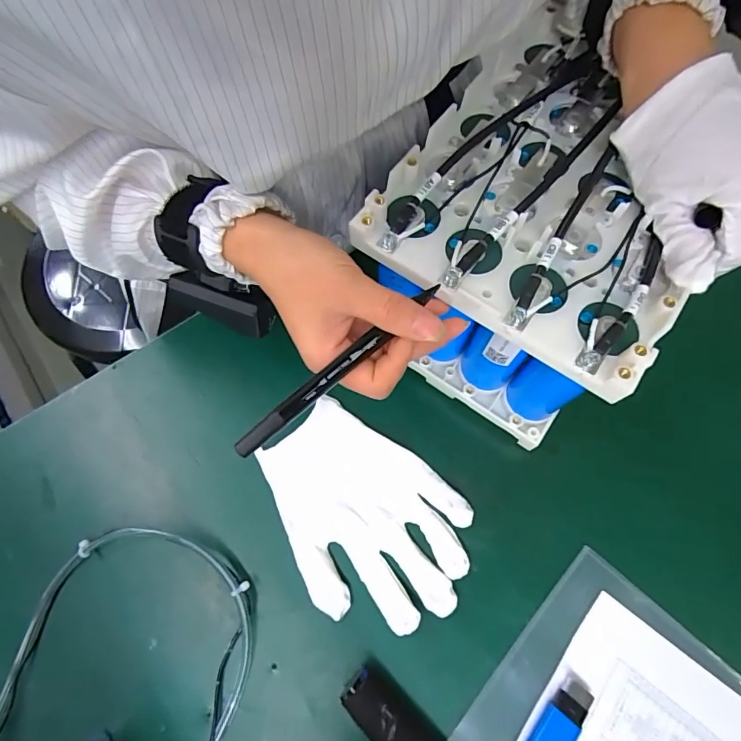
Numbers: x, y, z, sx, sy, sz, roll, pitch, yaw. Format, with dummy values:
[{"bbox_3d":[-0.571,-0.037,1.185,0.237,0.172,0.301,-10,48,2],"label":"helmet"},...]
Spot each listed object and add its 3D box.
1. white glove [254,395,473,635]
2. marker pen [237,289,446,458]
[{"bbox_3d":[-0.008,0.105,0.334,0.120,0.013,0.165,-41,74,-14],"label":"white glove"},{"bbox_3d":[-0.013,-0.003,0.226,0.130,0.007,0.010,-41,75,-15],"label":"marker pen"}]

